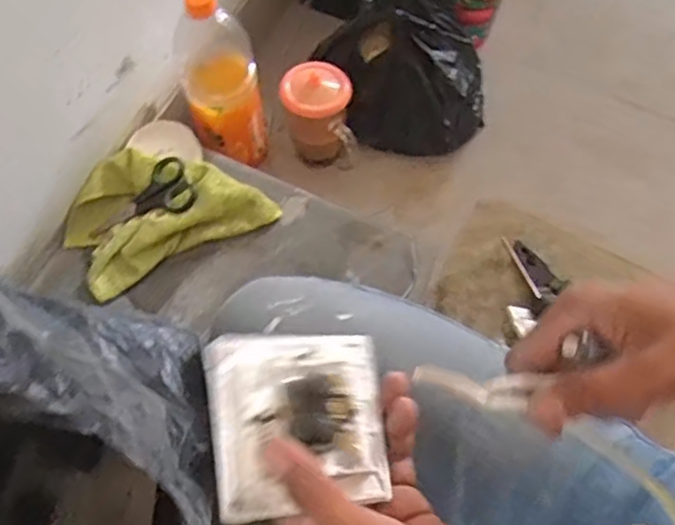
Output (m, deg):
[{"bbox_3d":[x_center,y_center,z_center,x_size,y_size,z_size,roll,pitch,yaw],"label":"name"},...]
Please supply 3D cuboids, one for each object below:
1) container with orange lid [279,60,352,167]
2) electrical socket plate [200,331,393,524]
[{"bbox_3d":[-0.025,-0.180,0.843,0.081,0.119,0.076,4,66,3],"label":"container with orange lid"},{"bbox_3d":[-0.015,0.074,0.337,0.088,0.029,0.087,1,66,-22],"label":"electrical socket plate"}]

